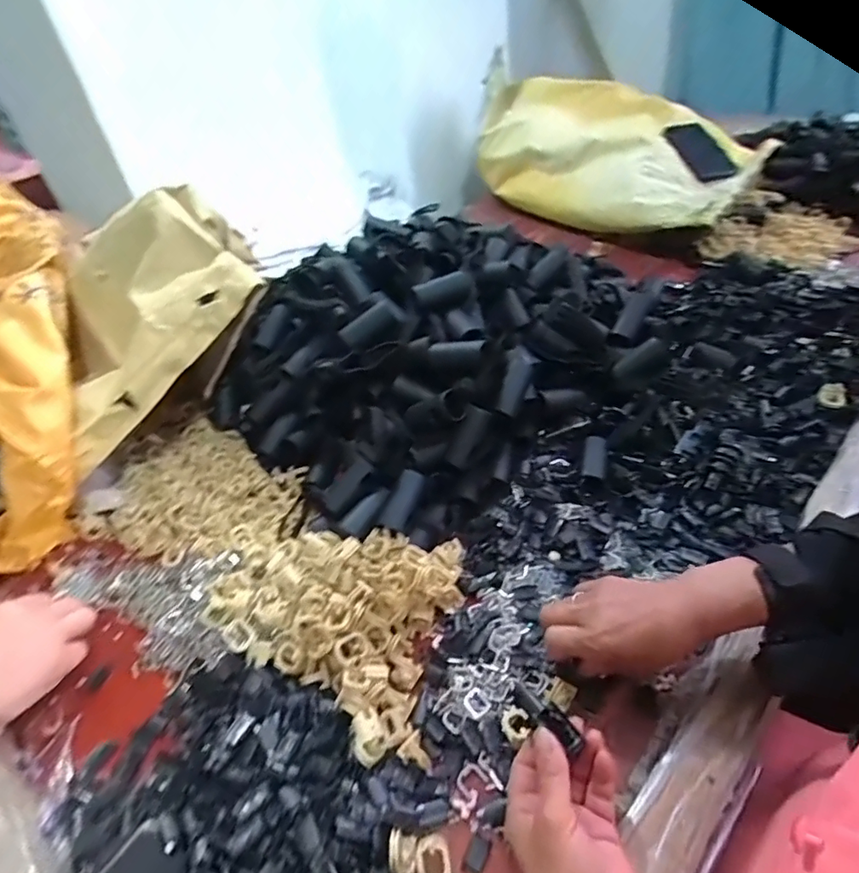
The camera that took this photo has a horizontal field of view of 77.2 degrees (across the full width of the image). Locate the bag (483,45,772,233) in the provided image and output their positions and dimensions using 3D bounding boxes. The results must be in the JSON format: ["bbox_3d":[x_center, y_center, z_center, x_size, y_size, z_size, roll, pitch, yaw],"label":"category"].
[{"bbox_3d":[0.331,-0.549,1.028,0.263,0.214,0.578,-32,47,-24],"label":"bag"}]

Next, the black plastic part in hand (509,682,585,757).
[{"bbox_3d":[0.078,0.187,0.364,0.052,0.006,0.016,29,50,29],"label":"black plastic part in hand"}]

